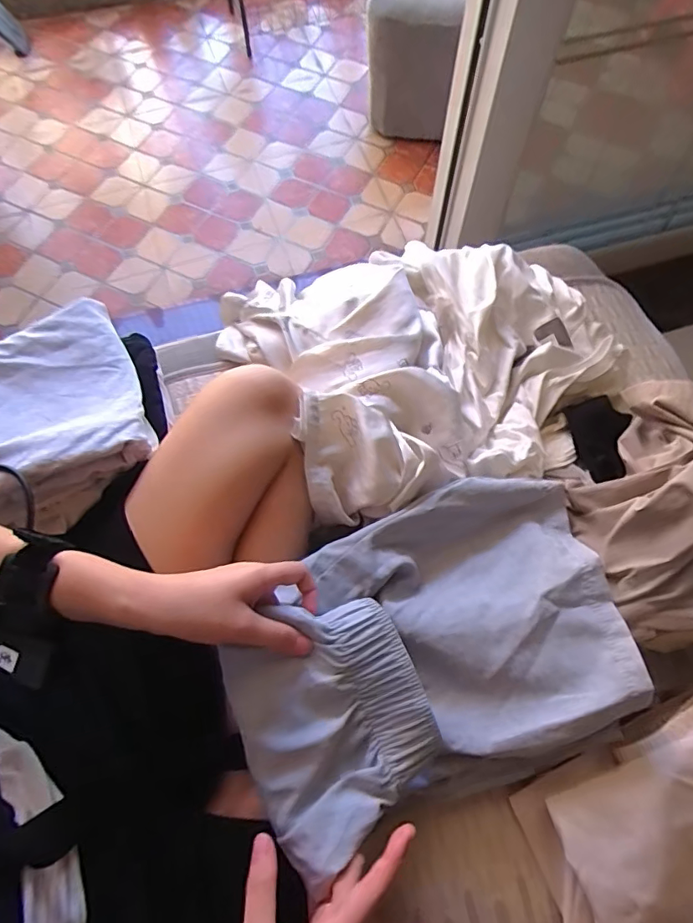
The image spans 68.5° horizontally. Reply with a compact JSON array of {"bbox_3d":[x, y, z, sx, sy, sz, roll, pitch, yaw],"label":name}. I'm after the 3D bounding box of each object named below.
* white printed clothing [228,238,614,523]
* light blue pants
[{"bbox_3d":[0.090,-0.124,0.542,0.375,0.098,0.316,-16,68,-6],"label":"white printed clothing"},{"bbox_3d":[0.071,0.150,0.412,0.309,0.090,0.228,-16,68,-6],"label":"light blue pants"}]

